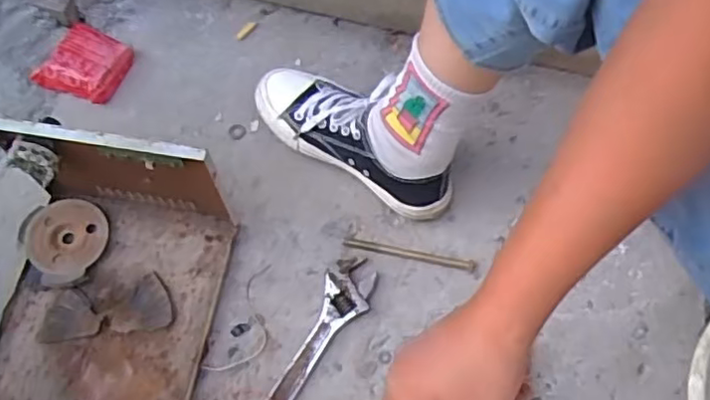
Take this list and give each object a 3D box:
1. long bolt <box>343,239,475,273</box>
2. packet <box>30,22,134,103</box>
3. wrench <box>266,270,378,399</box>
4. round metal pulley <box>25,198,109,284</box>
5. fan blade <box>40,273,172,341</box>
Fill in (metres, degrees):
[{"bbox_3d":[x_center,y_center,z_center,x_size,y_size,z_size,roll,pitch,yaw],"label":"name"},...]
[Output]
[{"bbox_3d":[0.059,0.059,0.707,0.144,0.009,0.013,11,70,4],"label":"long bolt"},{"bbox_3d":[-0.334,-0.170,0.800,0.099,0.041,0.090,19,68,7],"label":"packet"},{"bbox_3d":[-0.042,0.157,0.655,0.052,0.017,0.202,24,72,9],"label":"wrench"},{"bbox_3d":[-0.312,0.044,0.701,0.079,0.025,0.091,27,72,10],"label":"round metal pulley"},{"bbox_3d":[-0.263,0.117,0.678,0.136,0.011,0.059,-13,70,-5],"label":"fan blade"}]

